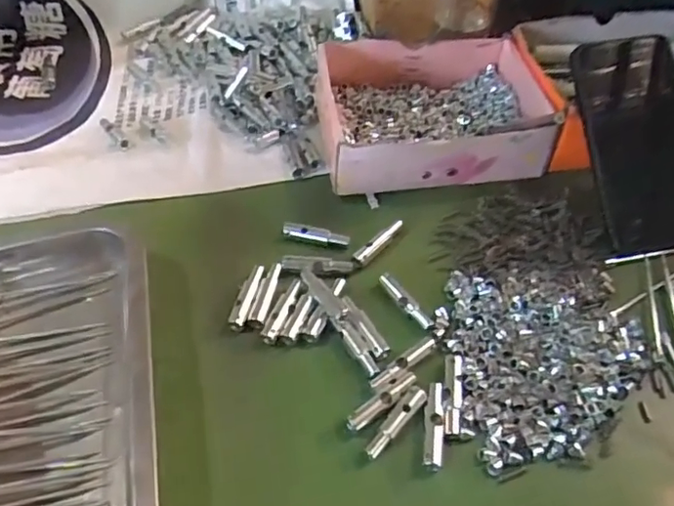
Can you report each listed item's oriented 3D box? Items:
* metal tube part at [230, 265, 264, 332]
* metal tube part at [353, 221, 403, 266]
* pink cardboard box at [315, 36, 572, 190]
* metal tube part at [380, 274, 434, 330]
[{"bbox_3d":[-0.063,0.031,0.403,0.011,0.009,0.052,9,52,8],"label":"metal tube part"},{"bbox_3d":[0.032,-0.009,0.431,0.012,0.008,0.051,35,59,25],"label":"metal tube part"},{"bbox_3d":[0.079,-0.122,0.482,0.182,0.054,0.150,-11,53,-4],"label":"pink cardboard box"},{"bbox_3d":[0.047,0.032,0.391,0.010,0.005,0.050,-28,56,-20],"label":"metal tube part"}]

